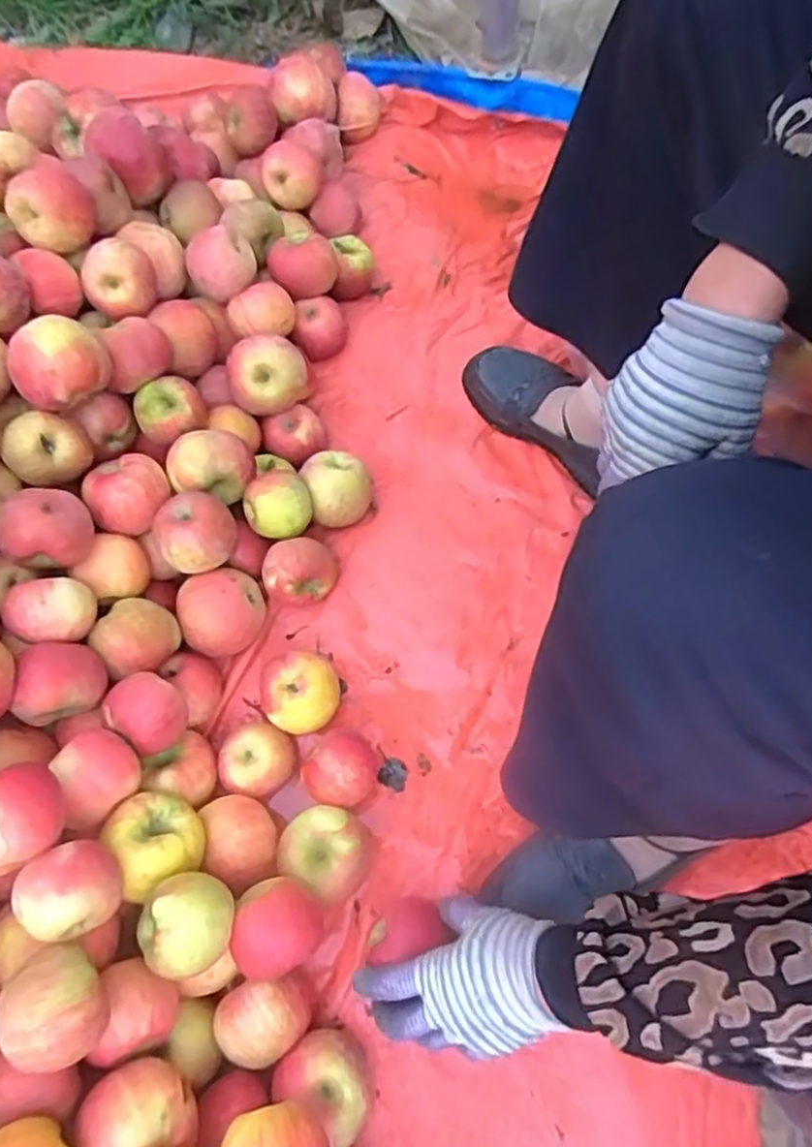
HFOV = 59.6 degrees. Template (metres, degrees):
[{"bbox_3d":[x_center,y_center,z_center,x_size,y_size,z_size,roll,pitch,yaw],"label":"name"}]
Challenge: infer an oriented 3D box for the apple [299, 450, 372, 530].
[{"bbox_3d":[-0.067,-0.082,0.724,0.063,0.066,0.066,-1,66,3],"label":"apple"}]

